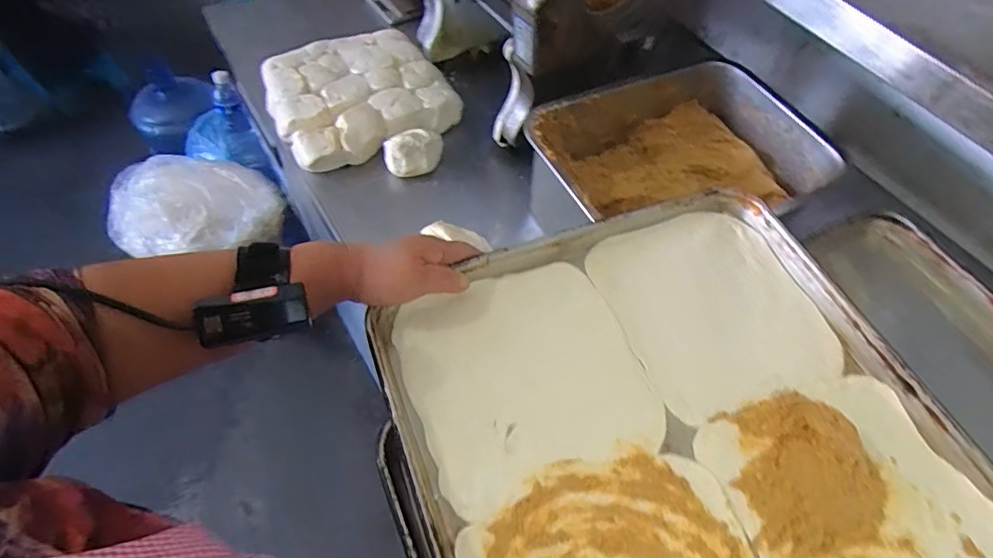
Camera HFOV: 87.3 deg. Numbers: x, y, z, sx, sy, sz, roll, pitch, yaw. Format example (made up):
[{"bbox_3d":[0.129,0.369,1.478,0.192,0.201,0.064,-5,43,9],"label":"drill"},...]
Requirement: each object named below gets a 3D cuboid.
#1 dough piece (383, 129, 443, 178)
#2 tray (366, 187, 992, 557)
[{"bbox_3d":[-0.119,-0.180,0.762,0.088,0.061,0.056,-25,63,-19],"label":"dough piece"},{"bbox_3d":[0.181,0.203,0.355,0.401,0.039,0.591,-17,61,-15],"label":"tray"}]

